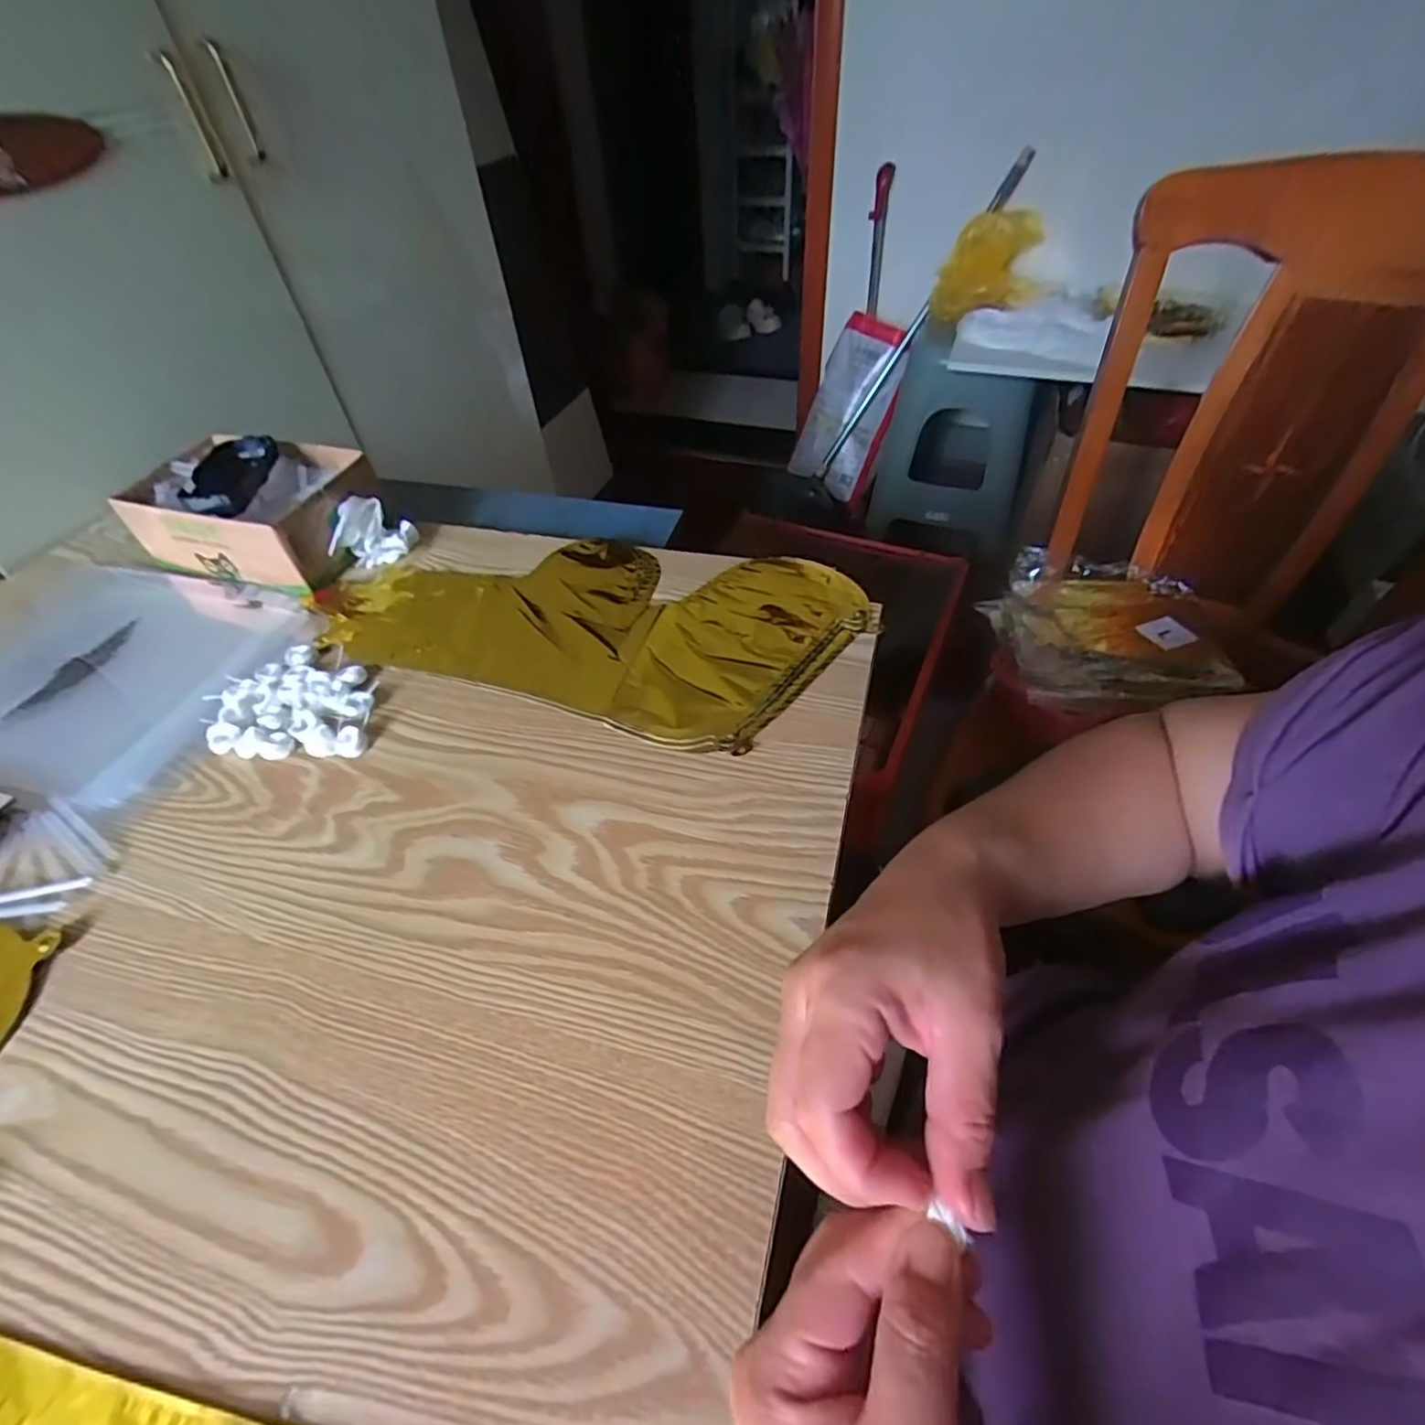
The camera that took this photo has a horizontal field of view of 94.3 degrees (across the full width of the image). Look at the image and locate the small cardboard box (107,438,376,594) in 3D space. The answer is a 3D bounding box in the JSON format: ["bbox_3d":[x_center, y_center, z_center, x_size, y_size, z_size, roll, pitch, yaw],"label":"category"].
[{"bbox_3d":[-0.412,-0.185,0.599,0.197,0.078,0.131,10,49,14],"label":"small cardboard box"}]

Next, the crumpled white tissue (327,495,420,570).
[{"bbox_3d":[-0.307,-0.166,0.593,0.066,0.053,0.046,-16,48,-10],"label":"crumpled white tissue"}]

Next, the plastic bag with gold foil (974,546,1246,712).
[{"bbox_3d":[0.502,-0.100,0.841,0.271,0.046,0.272,0,49,4],"label":"plastic bag with gold foil"}]

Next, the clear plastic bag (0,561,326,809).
[{"bbox_3d":[-0.500,-0.044,0.529,0.327,0.015,0.223,9,49,13],"label":"clear plastic bag"}]

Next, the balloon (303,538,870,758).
[{"bbox_3d":[-0.107,-0.086,0.536,0.425,0.013,0.206,14,51,17],"label":"balloon"}]

